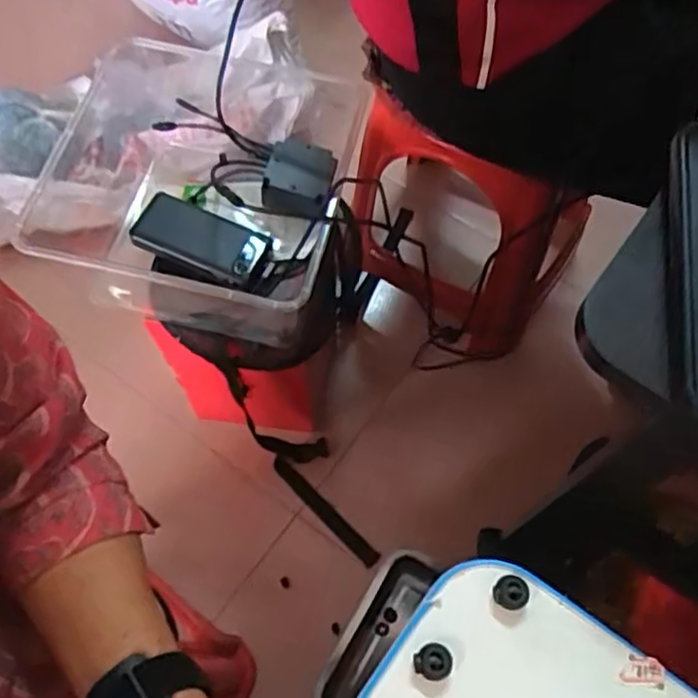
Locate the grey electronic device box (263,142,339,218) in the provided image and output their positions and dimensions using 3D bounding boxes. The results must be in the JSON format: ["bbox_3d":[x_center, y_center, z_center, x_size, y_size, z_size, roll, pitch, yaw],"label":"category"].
[{"bbox_3d":[-0.059,-0.205,0.819,0.083,0.025,0.085,12,66,5],"label":"grey electronic device box"}]

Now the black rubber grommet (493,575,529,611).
[{"bbox_3d":[0.087,0.132,0.371,0.018,0.011,0.017,0,65,0],"label":"black rubber grommet"}]

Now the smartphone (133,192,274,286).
[{"bbox_3d":[-0.169,-0.128,0.798,0.151,0.017,0.078,20,65,-5],"label":"smartphone"}]

